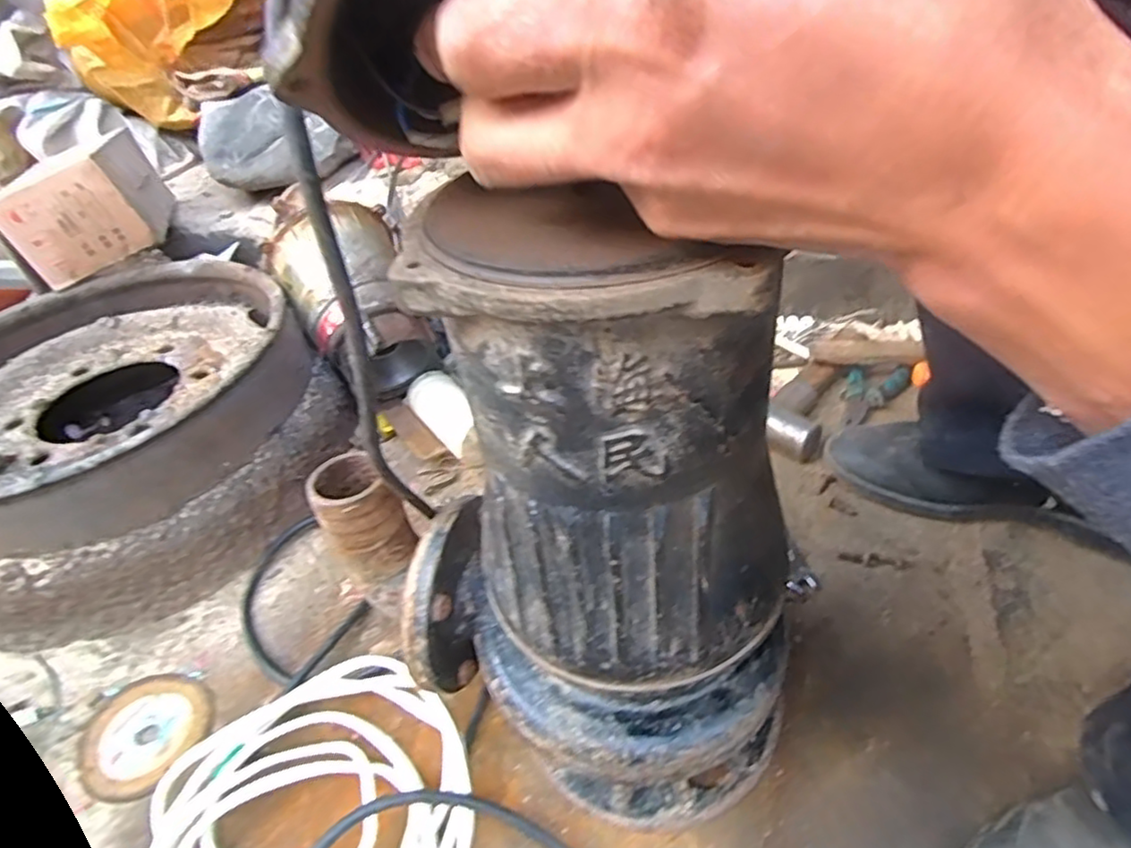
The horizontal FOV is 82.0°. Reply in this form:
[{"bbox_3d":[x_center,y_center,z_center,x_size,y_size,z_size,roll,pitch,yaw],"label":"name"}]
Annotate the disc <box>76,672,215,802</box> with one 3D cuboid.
[{"bbox_3d":[-0.317,0.232,0.491,0.088,0.009,0.089,-6,39,5],"label":"disc"}]

